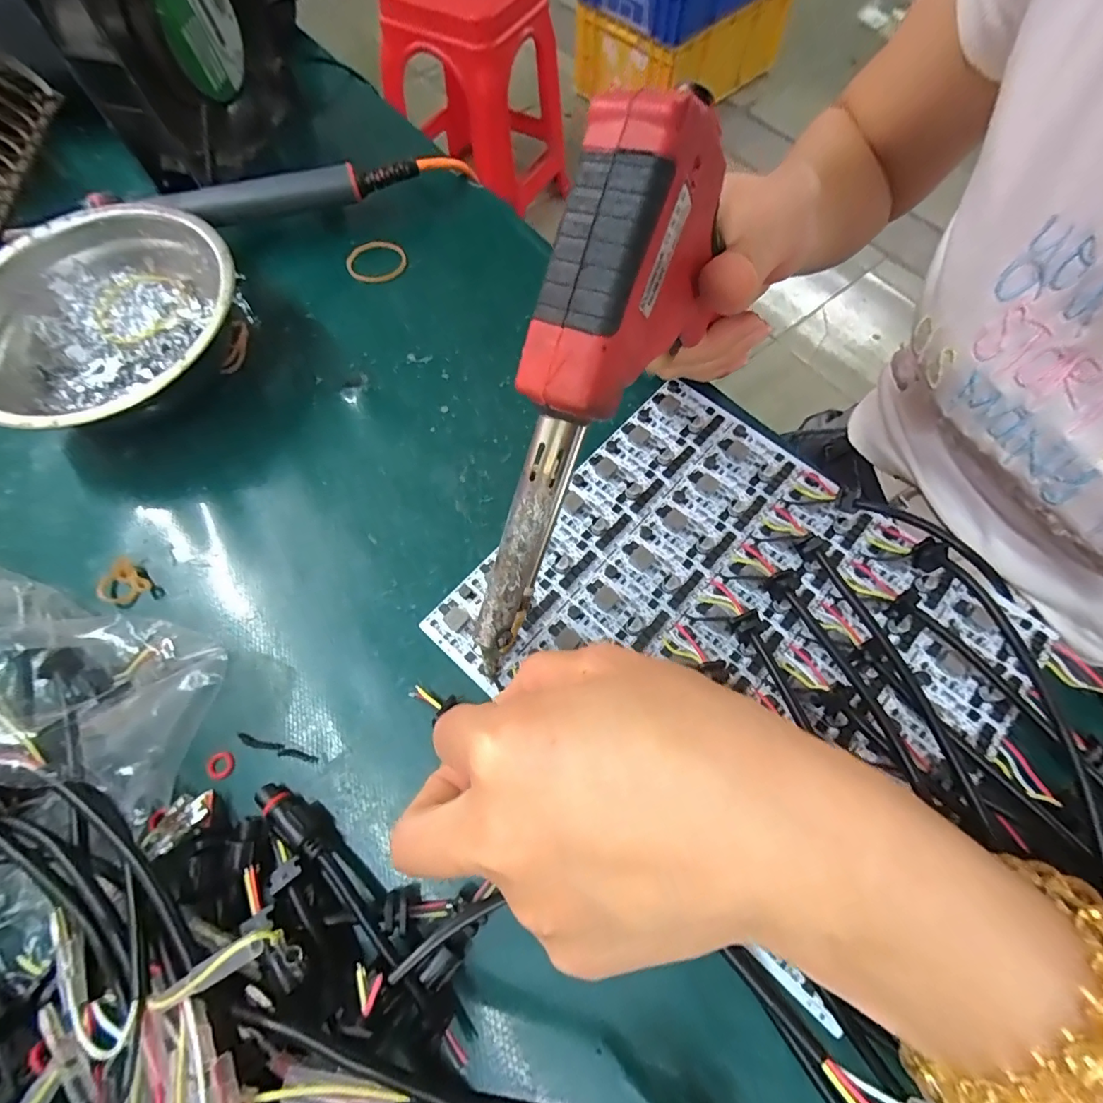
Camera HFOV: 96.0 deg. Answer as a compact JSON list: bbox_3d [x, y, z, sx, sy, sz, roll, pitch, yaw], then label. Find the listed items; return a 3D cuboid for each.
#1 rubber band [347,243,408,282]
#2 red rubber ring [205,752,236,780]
[{"bbox_3d":[-0.104,-0.171,0.293,0.034,0.004,0.031,-21,68,-9],"label":"rubber band"},{"bbox_3d":[-0.128,0.082,0.191,0.009,0.004,0.010,-3,67,-1],"label":"red rubber ring"}]

